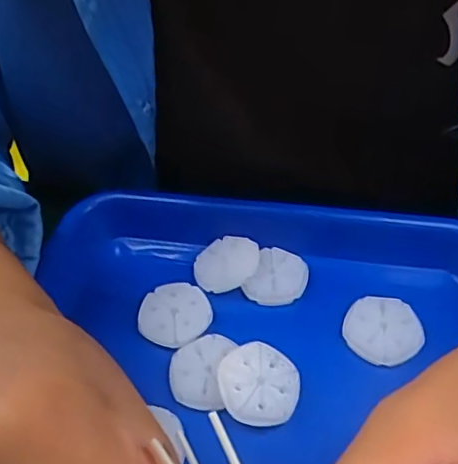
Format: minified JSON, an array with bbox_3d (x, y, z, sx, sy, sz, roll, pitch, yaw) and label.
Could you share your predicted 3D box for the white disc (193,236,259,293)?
[{"bbox_3d":[-0.002,0.017,0.320,0.037,0.004,0.032,-36,54,-6],"label":"white disc"}]

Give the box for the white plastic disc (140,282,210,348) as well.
[{"bbox_3d":[-0.028,0.043,0.303,0.037,0.004,0.037,-4,45,4],"label":"white plastic disc"}]

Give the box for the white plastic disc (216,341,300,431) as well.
[{"bbox_3d":[0.014,0.070,0.265,0.037,0.004,0.038,4,56,-6],"label":"white plastic disc"}]

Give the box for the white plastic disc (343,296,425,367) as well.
[{"bbox_3d":[0.077,0.049,0.288,0.035,0.007,0.037,-4,45,4],"label":"white plastic disc"}]

